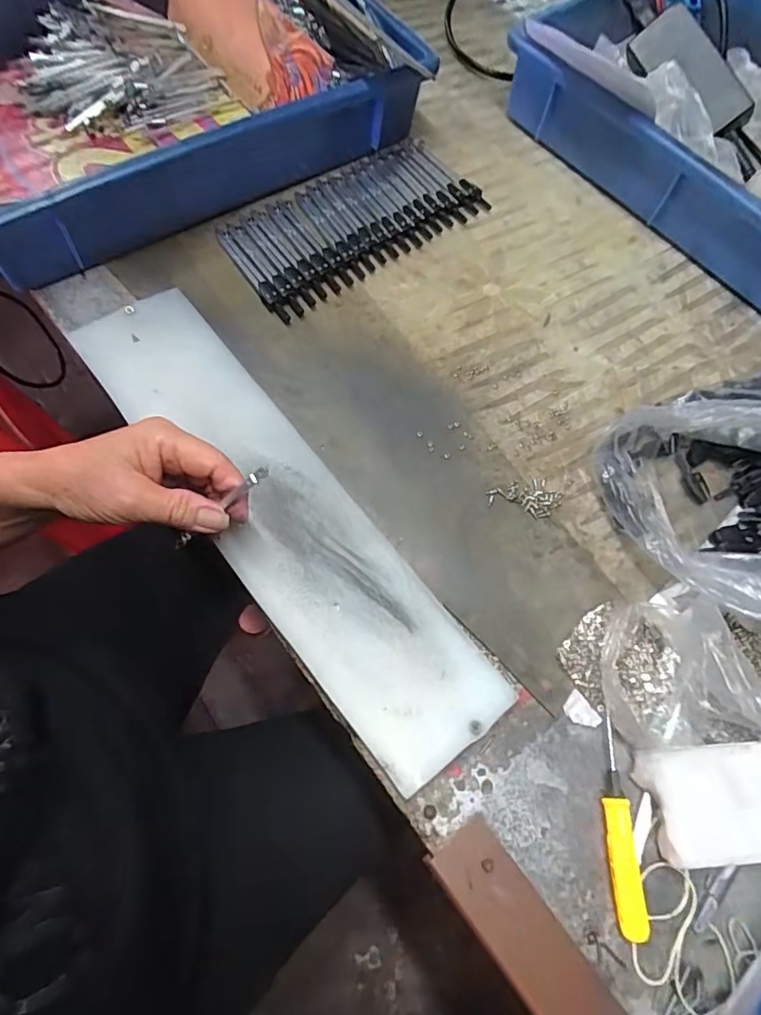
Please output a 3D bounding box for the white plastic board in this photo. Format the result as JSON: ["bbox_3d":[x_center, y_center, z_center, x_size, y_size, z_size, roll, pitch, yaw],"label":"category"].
[{"bbox_3d":[-0.074,0.000,0.368,0.093,0.014,0.390,-36,77,-19],"label":"white plastic board"}]

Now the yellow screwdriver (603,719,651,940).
[{"bbox_3d":[0.139,0.186,0.315,0.015,0.014,0.111,2,68,-5],"label":"yellow screwdriver"}]

